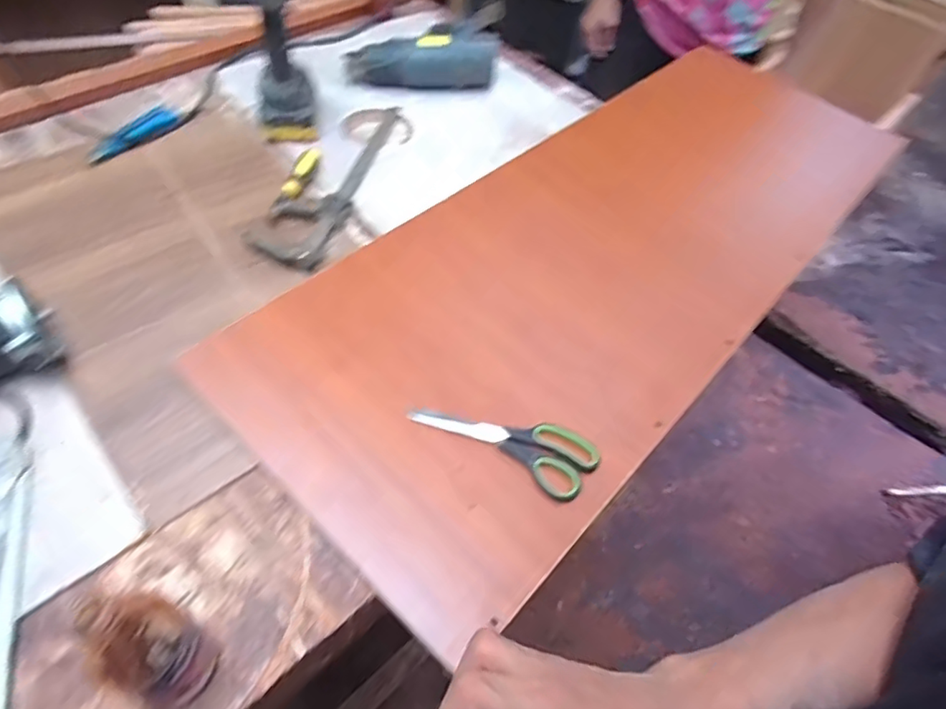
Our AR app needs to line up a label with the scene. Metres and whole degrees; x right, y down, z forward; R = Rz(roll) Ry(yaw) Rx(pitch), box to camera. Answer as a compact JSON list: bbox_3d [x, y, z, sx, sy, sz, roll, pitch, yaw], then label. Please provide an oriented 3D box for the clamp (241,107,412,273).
[{"bbox_3d":[-0.179,-0.261,0.813,0.099,0.025,0.386,19,53,9],"label":"clamp"}]

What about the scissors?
[{"bbox_3d":[0.035,0.079,0.577,0.181,0.010,0.073,27,55,14],"label":"scissors"}]

